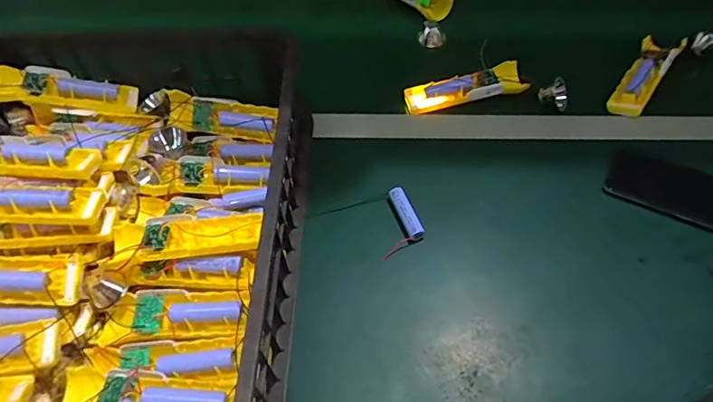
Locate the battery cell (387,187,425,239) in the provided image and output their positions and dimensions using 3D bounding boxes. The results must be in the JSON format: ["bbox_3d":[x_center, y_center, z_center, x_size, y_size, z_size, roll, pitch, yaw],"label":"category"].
[{"bbox_3d":[0.056,0.013,0.575,0.017,0.021,0.067,-20,57,-10],"label":"battery cell"}]

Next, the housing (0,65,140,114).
[{"bbox_3d":[-0.352,-0.135,0.607,0.160,0.023,0.054,6,53,-17],"label":"housing"}]

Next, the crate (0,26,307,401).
[{"bbox_3d":[-0.265,0.073,0.481,0.389,0.121,0.580,-1,55,2],"label":"crate"}]

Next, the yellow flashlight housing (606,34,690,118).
[{"bbox_3d":[0.401,-0.180,0.698,0.050,0.029,0.183,32,63,22],"label":"yellow flashlight housing"}]

